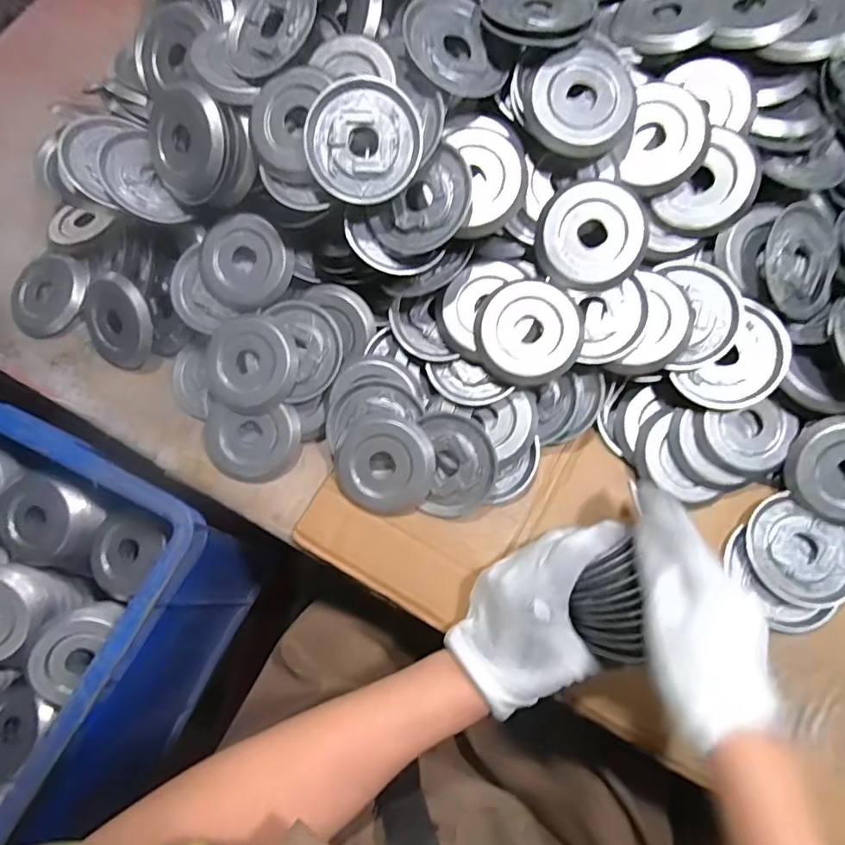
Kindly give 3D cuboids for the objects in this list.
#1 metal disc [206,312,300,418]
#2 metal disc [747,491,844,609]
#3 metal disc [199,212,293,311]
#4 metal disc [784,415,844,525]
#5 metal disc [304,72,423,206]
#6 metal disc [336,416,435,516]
[{"bbox_3d":[-0.149,-0.050,0.457,0.082,0.008,0.082,0,91,11],"label":"metal disc"},{"bbox_3d":[0.294,0.102,0.410,0.082,0.009,0.073,30,76,11],"label":"metal disc"},{"bbox_3d":[-0.155,-0.139,0.461,0.079,0.012,0.081,1,98,10],"label":"metal disc"},{"bbox_3d":[0.329,0.038,0.405,0.080,0.019,0.083,3,99,16],"label":"metal disc"},{"bbox_3d":[-0.044,-0.210,0.393,0.084,0.005,0.086,0,97,-1],"label":"metal disc"},{"bbox_3d":[-0.032,0.036,0.437,0.081,0.011,0.076,-1,84,10],"label":"metal disc"}]

